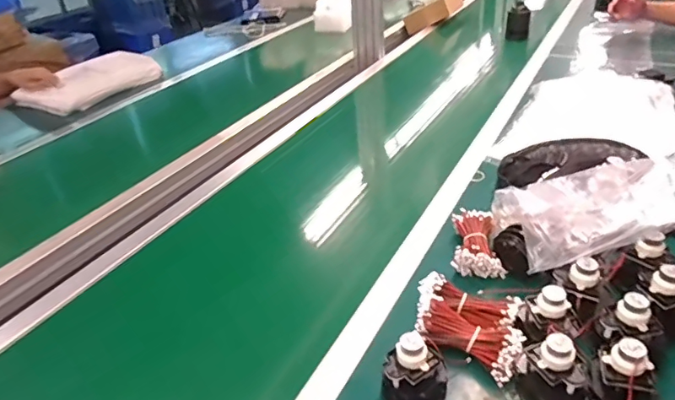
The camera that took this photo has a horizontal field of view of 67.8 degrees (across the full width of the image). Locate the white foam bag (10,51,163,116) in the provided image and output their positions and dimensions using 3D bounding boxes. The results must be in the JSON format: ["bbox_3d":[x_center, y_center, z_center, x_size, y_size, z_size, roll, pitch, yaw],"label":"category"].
[{"bbox_3d":[-0.727,-0.360,1.514,0.203,0.080,0.369,16,38,30],"label":"white foam bag"}]

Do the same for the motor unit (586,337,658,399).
[{"bbox_3d":[0.288,0.184,0.503,0.064,0.078,0.054,18,40,32],"label":"motor unit"}]

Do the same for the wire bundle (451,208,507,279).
[{"bbox_3d":[0.208,0.062,0.746,0.070,0.040,0.118,2,34,12],"label":"wire bundle"}]

